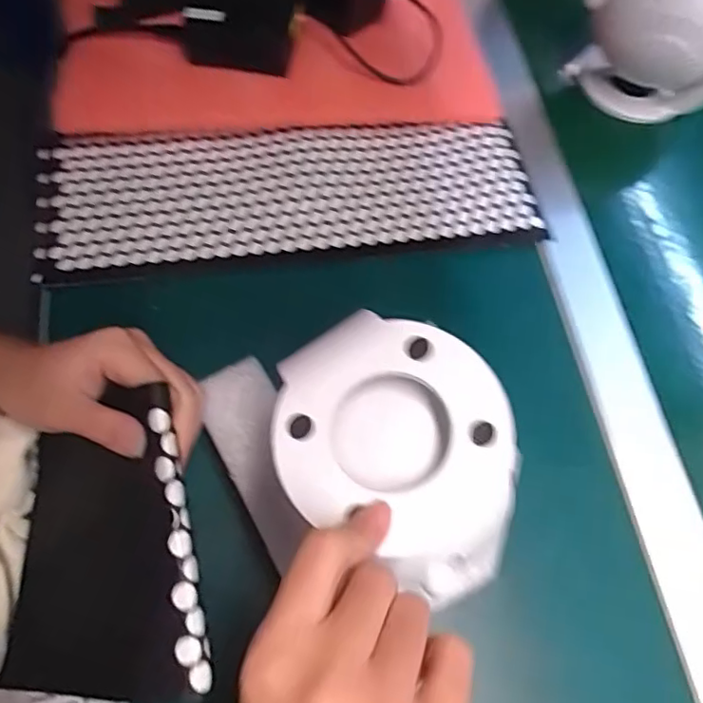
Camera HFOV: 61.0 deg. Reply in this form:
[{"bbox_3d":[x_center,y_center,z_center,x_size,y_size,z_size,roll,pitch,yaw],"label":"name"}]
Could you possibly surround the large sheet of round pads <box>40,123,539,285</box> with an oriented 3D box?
[{"bbox_3d":[-0.044,-0.114,0.435,0.352,0.016,0.114,-4,63,-5],"label":"large sheet of round pads"}]

